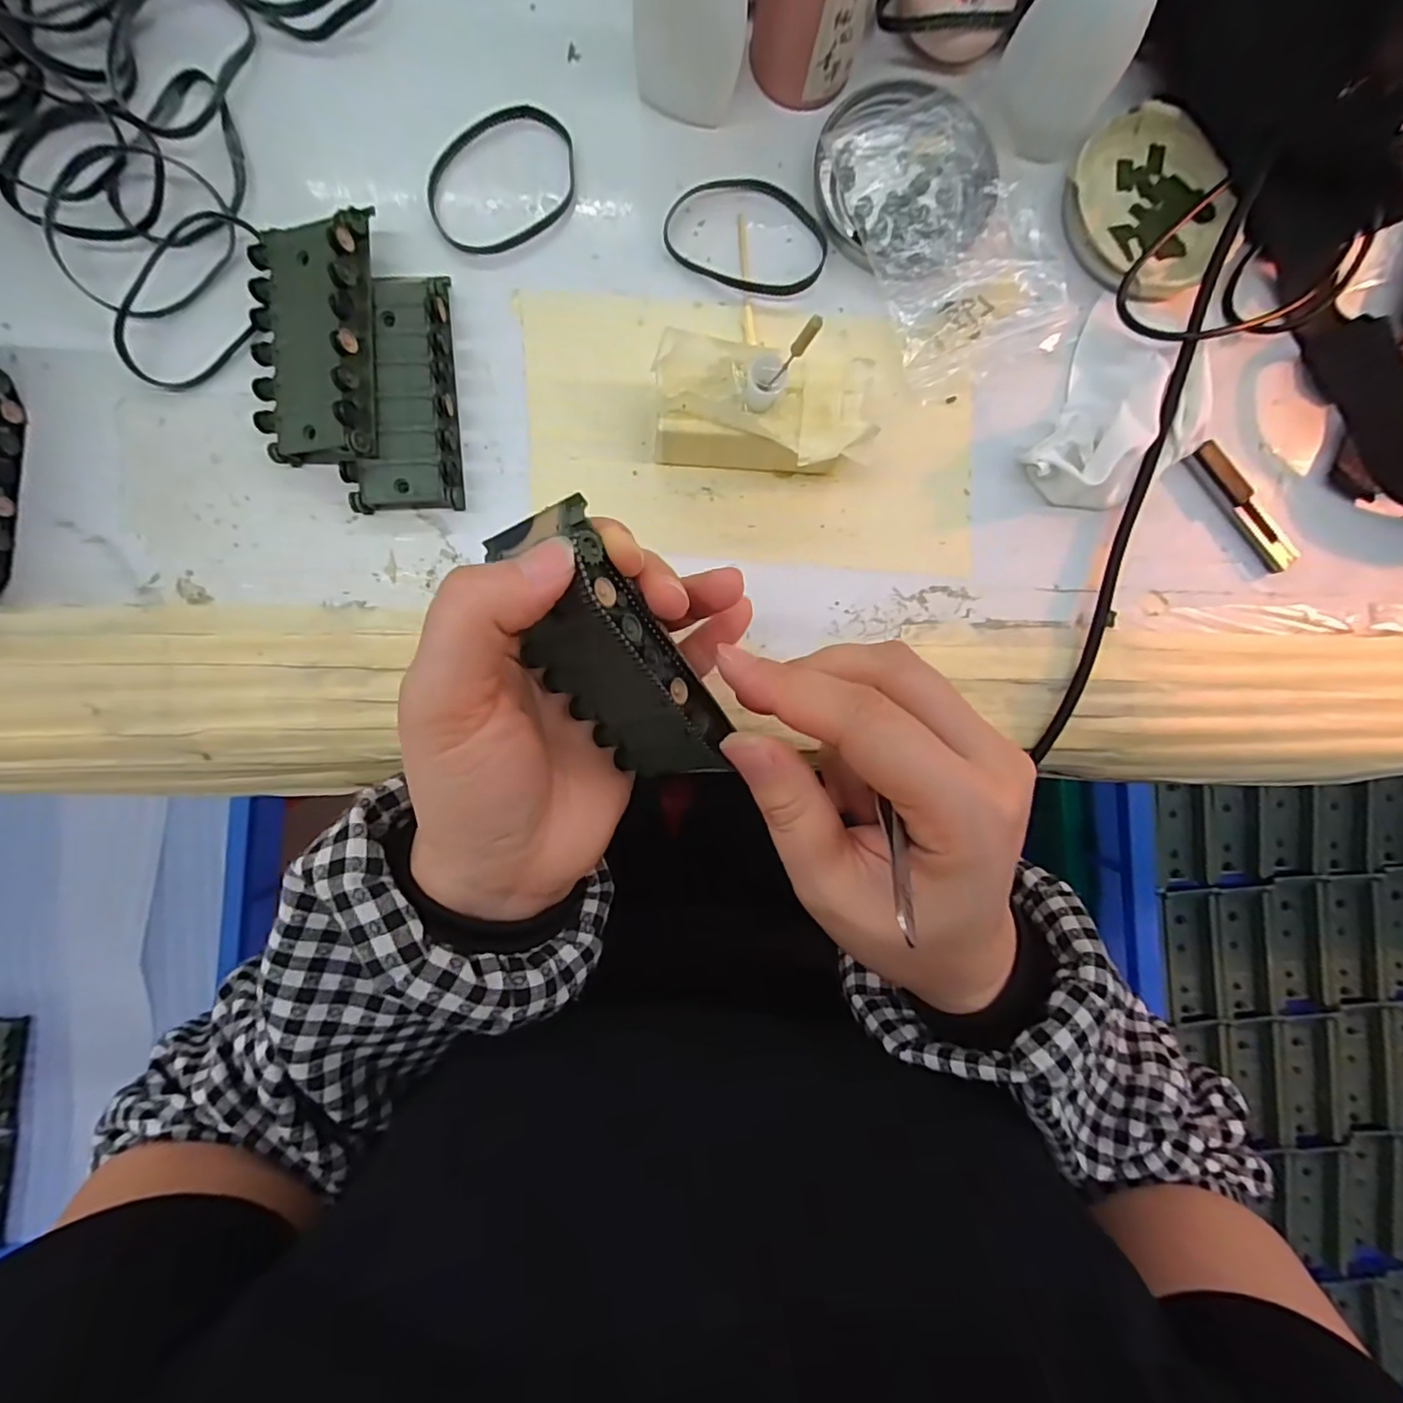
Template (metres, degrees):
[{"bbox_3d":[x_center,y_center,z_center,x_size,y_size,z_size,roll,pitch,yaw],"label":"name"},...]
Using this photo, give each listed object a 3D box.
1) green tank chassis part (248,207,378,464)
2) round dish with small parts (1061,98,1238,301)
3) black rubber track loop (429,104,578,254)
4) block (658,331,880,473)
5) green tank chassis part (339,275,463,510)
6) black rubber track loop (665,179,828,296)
[{"bbox_3d":[-0.150,-0.142,0.235,0.043,0.022,0.090,1,92,19],"label":"green tank chassis part"},{"bbox_3d":[0.199,-0.221,0.267,0.073,0.015,0.079,0,92,-5],"label":"round dish with small parts"},{"bbox_3d":[-0.085,-0.221,0.250,0.067,0.004,0.049,-39,92,-4],"label":"black rubber track loop"},{"bbox_3d":[0.026,-0.114,0.240,0.087,0.041,0.044,4,89,-4],"label":"block"},{"bbox_3d":[-0.121,-0.125,0.242,0.041,0.016,0.092,-2,89,-4],"label":"green tank chassis part"},{"bbox_3d":[0.021,-0.203,0.257,0.069,0.004,0.047,22,87,-4],"label":"black rubber track loop"}]

